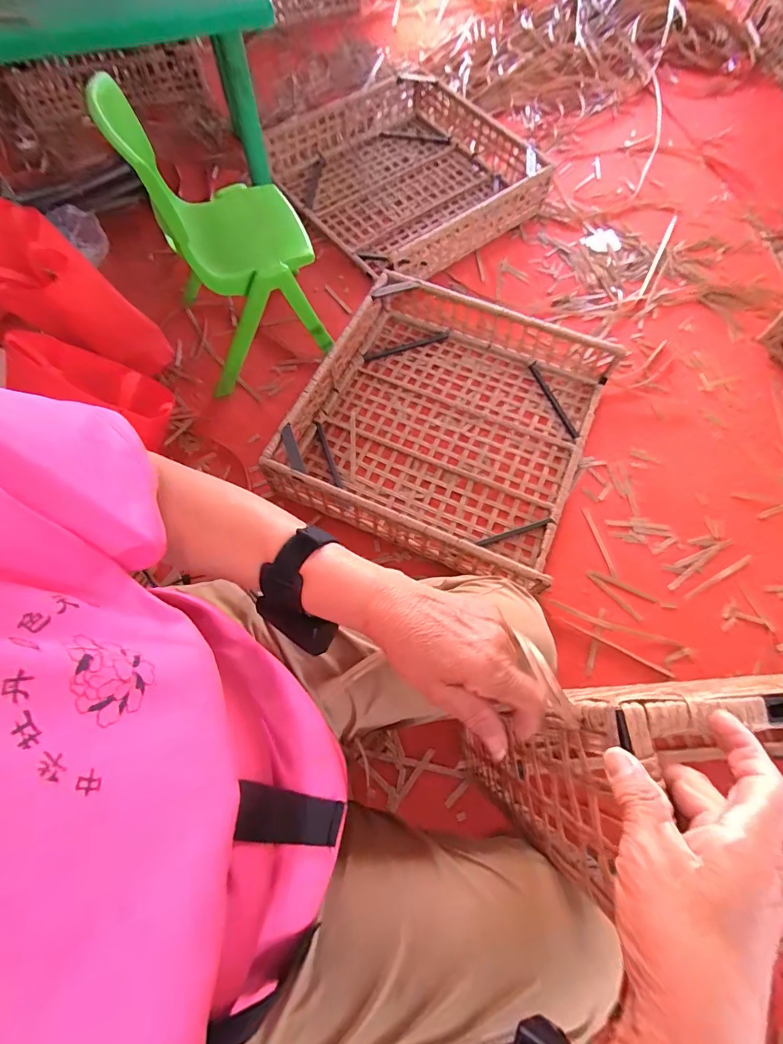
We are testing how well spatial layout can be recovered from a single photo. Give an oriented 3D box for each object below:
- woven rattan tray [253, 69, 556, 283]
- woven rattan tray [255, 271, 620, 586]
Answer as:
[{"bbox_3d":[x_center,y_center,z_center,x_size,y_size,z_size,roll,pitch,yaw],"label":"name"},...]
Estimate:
[{"bbox_3d":[0.071,-1.037,1.304,0.681,0.161,0.562,-36,75,-13],"label":"woven rattan tray"},{"bbox_3d":[0.142,-0.251,1.030,0.652,0.132,0.671,20,71,6],"label":"woven rattan tray"}]

